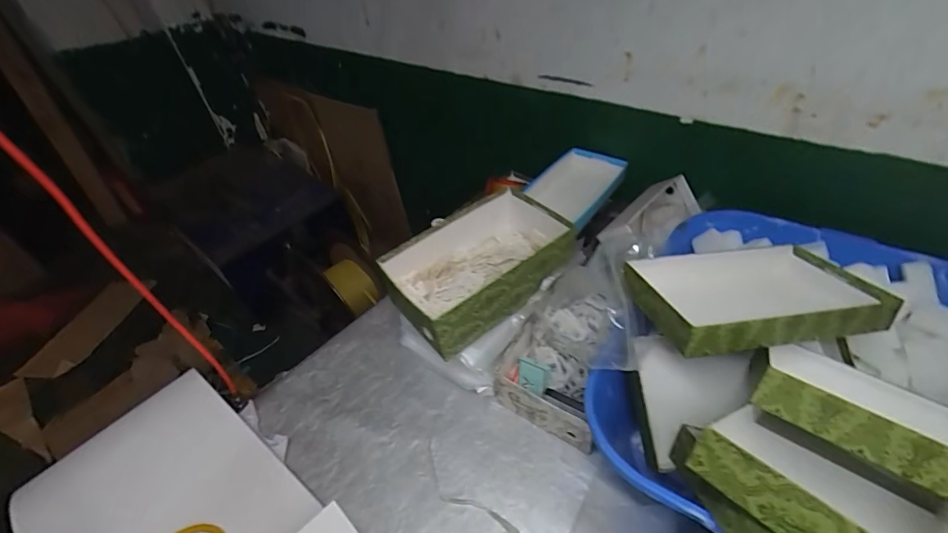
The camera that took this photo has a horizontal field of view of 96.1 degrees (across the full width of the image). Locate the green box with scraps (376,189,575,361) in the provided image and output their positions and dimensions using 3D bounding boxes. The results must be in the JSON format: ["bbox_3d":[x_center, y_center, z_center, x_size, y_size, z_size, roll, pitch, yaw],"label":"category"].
[{"bbox_3d":[0.007,-0.010,0.769,0.326,0.098,0.222,-31,47,-23],"label":"green box with scraps"}]

